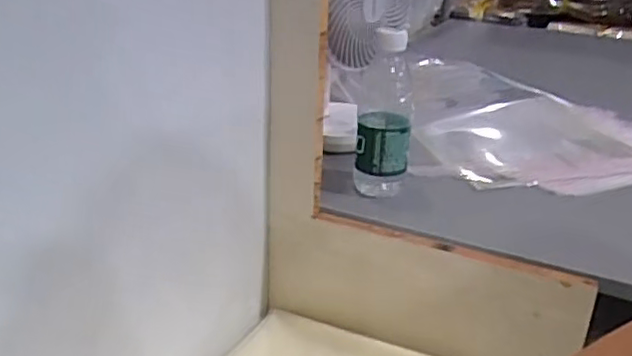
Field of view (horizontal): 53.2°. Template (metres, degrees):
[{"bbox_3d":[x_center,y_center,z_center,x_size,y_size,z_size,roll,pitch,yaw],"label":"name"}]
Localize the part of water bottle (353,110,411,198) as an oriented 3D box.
[{"bbox_3d":[0.070,-0.026,0.688,0.055,0.083,0.055,2,24,-1],"label":"part of water bottle"}]

